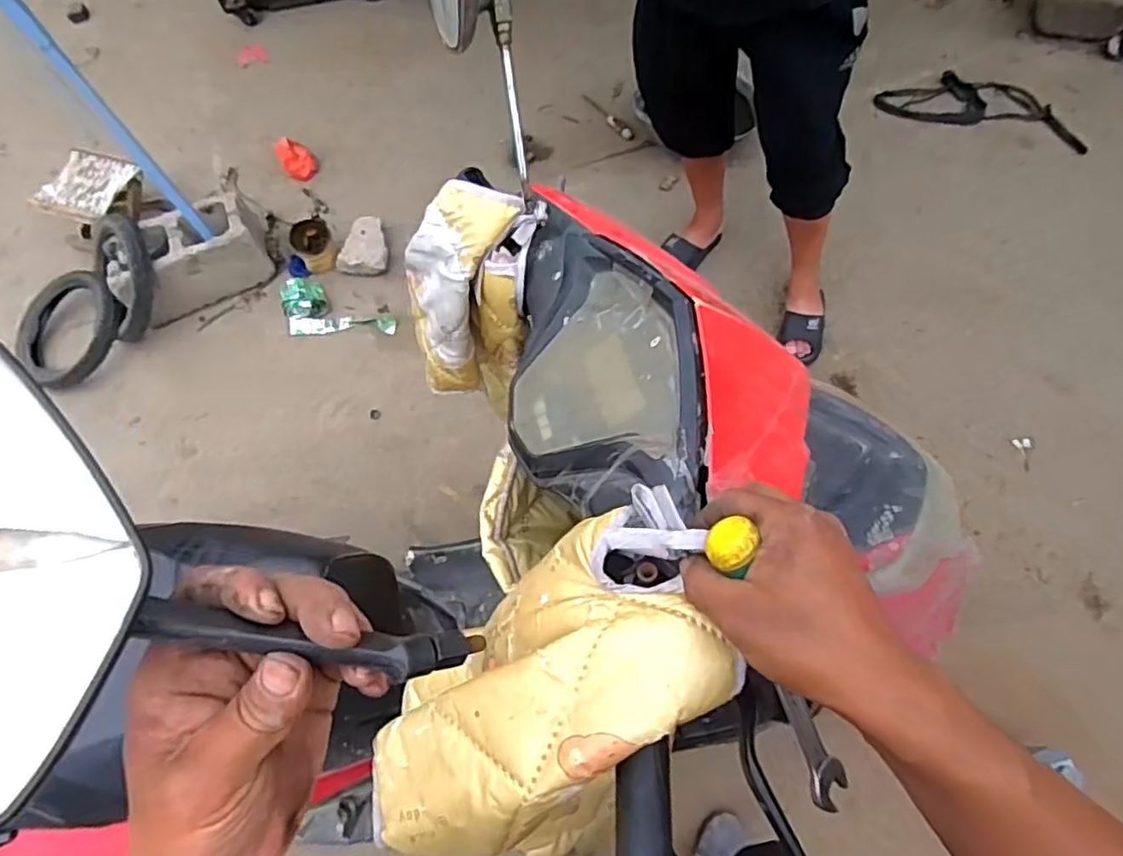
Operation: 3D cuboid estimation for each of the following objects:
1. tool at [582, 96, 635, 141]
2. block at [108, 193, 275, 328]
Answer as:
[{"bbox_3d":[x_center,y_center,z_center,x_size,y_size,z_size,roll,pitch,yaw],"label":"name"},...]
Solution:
[{"bbox_3d":[0.121,-0.803,1.684,0.030,0.026,0.201,-34,67,-11],"label":"tool"},{"bbox_3d":[-0.890,-0.415,1.585,0.348,0.147,0.186,-27,65,-8],"label":"block"}]

